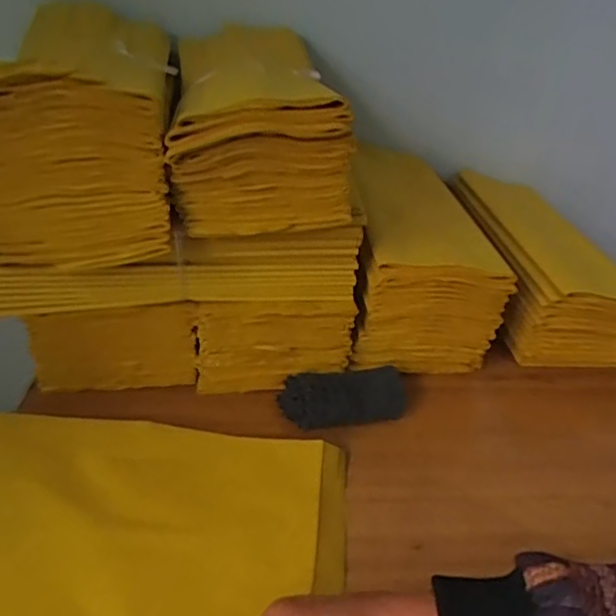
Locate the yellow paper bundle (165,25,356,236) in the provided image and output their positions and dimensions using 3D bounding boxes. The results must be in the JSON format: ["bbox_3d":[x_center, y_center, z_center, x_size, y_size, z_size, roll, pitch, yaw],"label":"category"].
[{"bbox_3d":[-0.043,-0.155,0.526,0.144,0.103,0.197,-2,32,-10],"label":"yellow paper bundle"}]

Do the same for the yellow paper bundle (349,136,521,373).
[{"bbox_3d":[0.119,-0.064,0.678,0.143,0.142,0.278,4,33,-3],"label":"yellow paper bundle"}]

